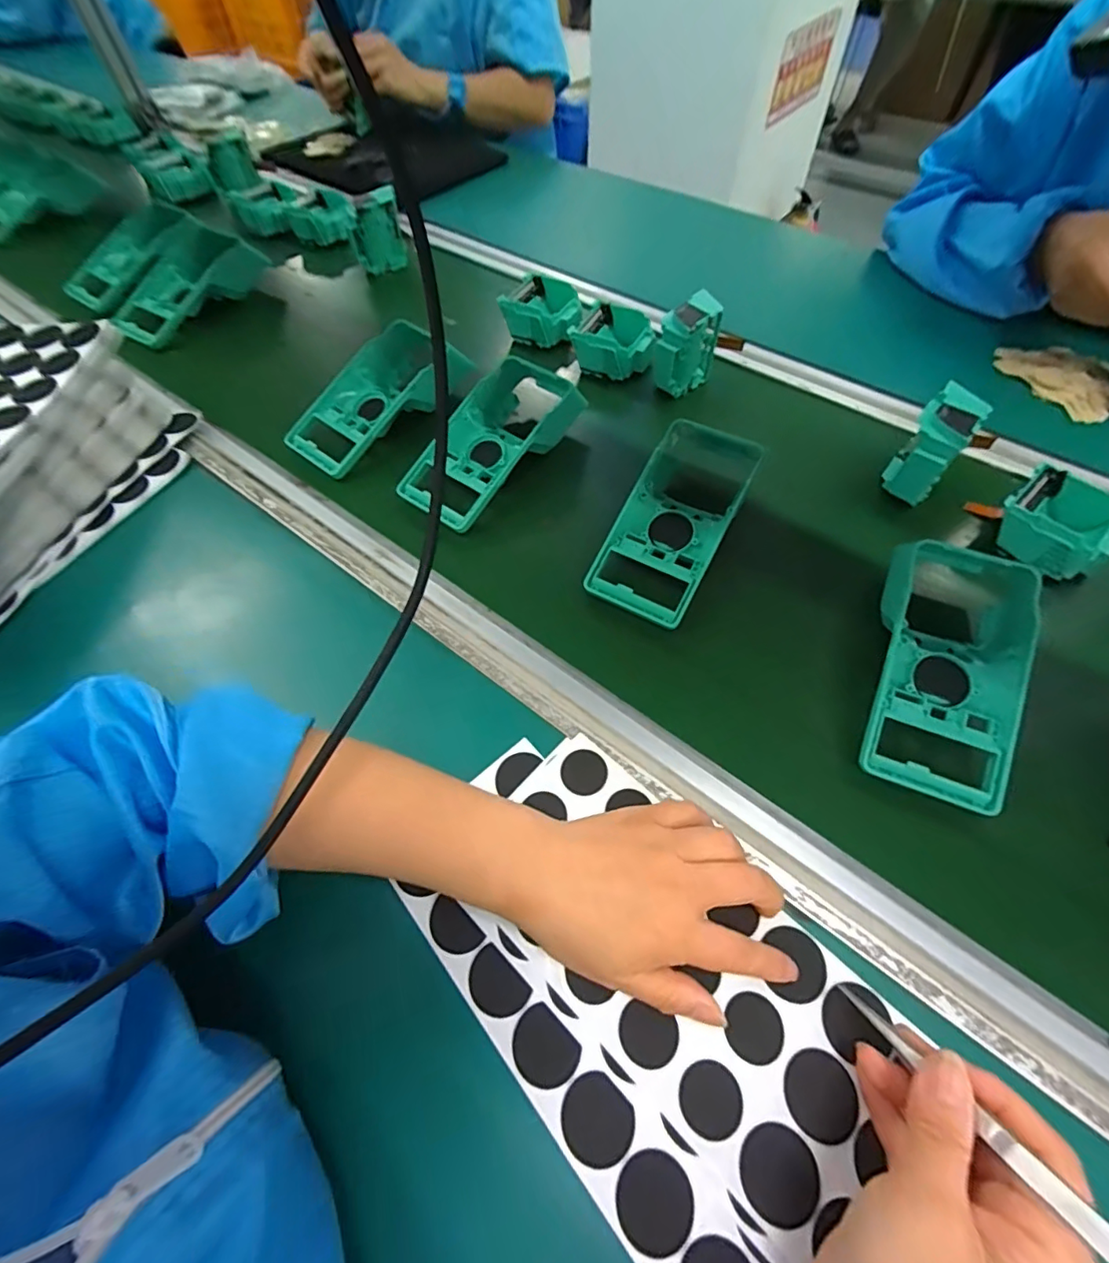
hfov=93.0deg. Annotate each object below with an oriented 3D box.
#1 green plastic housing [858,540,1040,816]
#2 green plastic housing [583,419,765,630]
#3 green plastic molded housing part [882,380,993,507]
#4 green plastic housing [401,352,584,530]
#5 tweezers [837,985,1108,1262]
[{"bbox_3d":[0.270,0.015,0.357,0.091,0.050,0.193,19,61,13],"label":"green plastic housing"},{"bbox_3d":[0.105,-0.102,0.432,0.078,0.054,0.198,26,62,16],"label":"green plastic housing"},{"bbox_3d":[0.316,-0.154,0.439,0.042,0.069,0.054,35,65,21],"label":"green plastic molded housing part"},{"bbox_3d":[-0.056,-0.174,0.479,0.090,0.050,0.178,34,65,20],"label":"green plastic housing"},{"bbox_3d":[0.172,0.197,0.213,0.010,0.007,0.131,-26,17,-13],"label":"tweezers"}]

